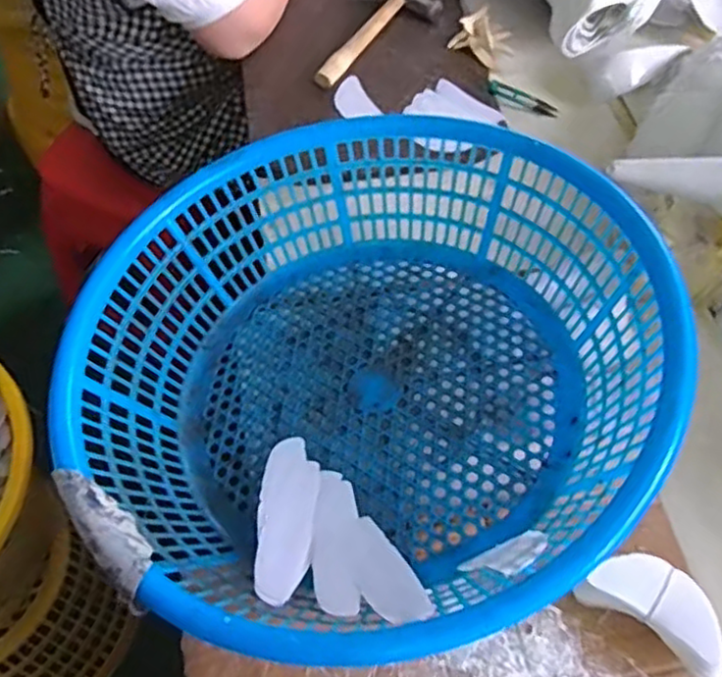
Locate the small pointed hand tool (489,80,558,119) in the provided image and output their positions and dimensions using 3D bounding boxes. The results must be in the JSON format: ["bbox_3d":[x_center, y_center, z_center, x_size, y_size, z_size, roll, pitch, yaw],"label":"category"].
[{"bbox_3d":[0.225,-0.331,0.965,0.100,0.015,0.027,26,60,13],"label":"small pointed hand tool"}]

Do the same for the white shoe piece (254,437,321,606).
[{"bbox_3d":[-0.064,0.152,0.597,0.050,0.008,0.176,2,35,-2],"label":"white shoe piece"}]

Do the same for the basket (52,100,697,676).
[{"bbox_3d":[-0.002,0.016,0.630,0.511,0.190,0.507,1,57,-2],"label":"basket"}]

